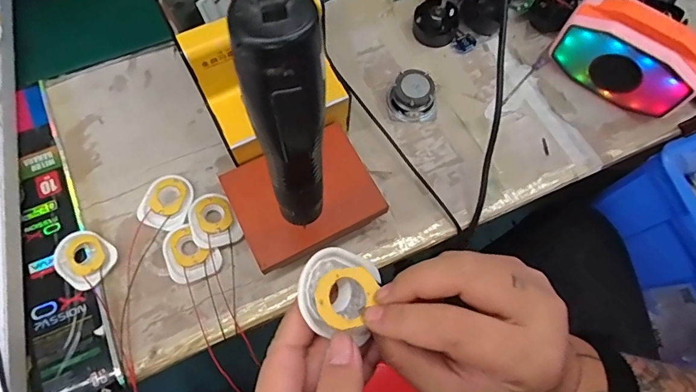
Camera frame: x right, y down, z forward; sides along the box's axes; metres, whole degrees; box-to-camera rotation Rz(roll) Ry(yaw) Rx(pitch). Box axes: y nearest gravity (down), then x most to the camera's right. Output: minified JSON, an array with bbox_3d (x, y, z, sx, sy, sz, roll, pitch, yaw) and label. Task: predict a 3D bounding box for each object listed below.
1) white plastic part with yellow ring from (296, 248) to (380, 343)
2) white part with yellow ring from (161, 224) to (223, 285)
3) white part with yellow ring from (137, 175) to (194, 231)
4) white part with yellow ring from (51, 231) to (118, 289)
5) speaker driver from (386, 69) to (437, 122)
[{"bbox_3d":[-0.006,0.052,0.246,0.044,0.019,0.047,25,53,-8],"label":"white plastic part with yellow ring"},{"bbox_3d":[-0.154,0.056,0.438,0.048,0.009,0.059,-25,73,-11],"label":"white part with yellow ring"},{"bbox_3d":[-0.189,0.006,0.463,0.053,0.008,0.057,15,70,3],"label":"white part with yellow ring"},{"bbox_3d":[-0.259,0.059,0.436,0.060,0.010,0.048,31,72,9],"label":"white part with yellow ring"},{"bbox_3d":[0.071,-0.111,0.501,0.050,0.031,0.052,1,70,-2],"label":"speaker driver"}]

